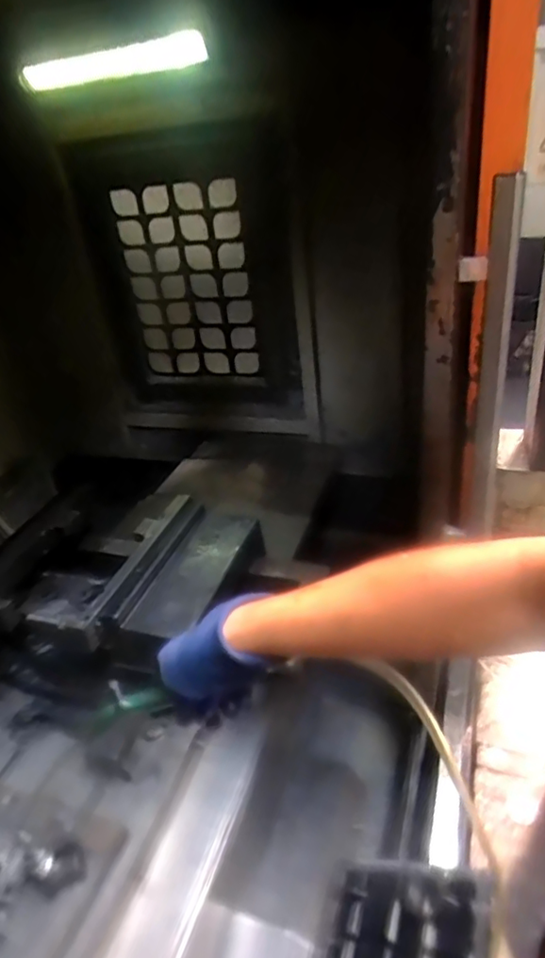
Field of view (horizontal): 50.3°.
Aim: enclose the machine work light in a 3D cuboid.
[{"bbox_3d":[-0.375,-0.996,1.391,0.520,0.051,0.070,8,34,24],"label":"machine work light"}]

